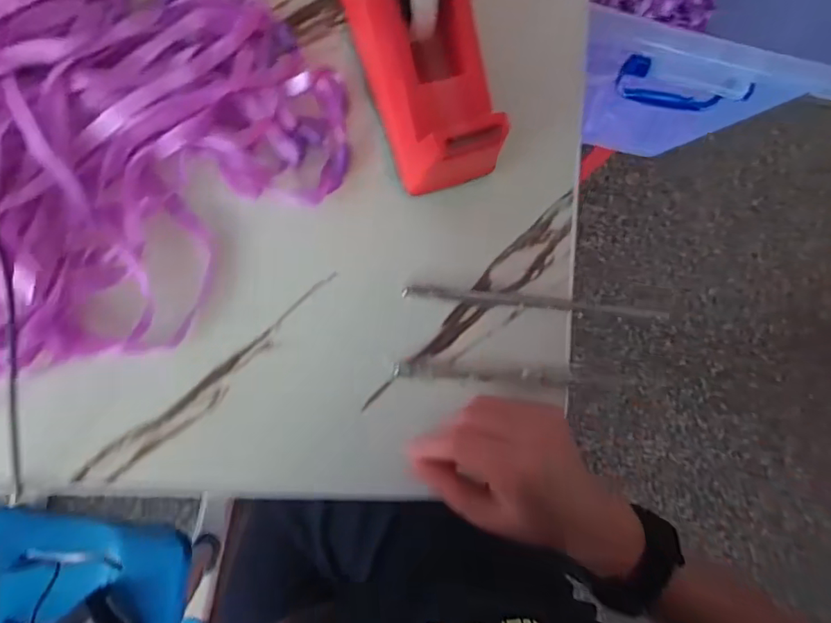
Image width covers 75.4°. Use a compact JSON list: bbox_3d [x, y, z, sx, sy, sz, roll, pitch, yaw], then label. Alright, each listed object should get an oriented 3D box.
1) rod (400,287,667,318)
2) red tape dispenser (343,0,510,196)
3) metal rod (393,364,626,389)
[{"bbox_3d":[0.081,-0.007,0.359,0.178,0.006,0.008,4,87,-10],"label":"rod"},{"bbox_3d":[0.003,-0.151,0.311,0.060,0.073,0.152,-20,91,-10],"label":"red tape dispenser"},{"bbox_3d":[0.064,0.042,0.347,0.152,0.009,0.008,4,87,-10],"label":"metal rod"}]

